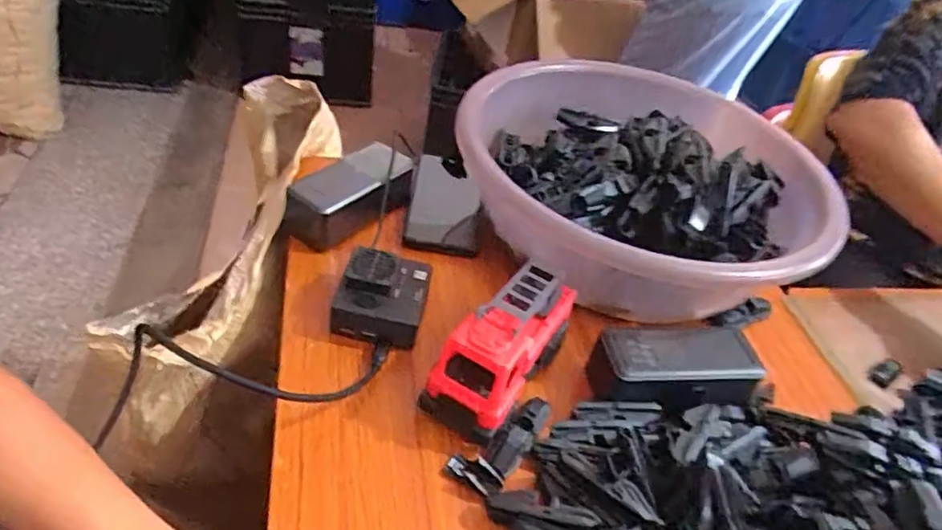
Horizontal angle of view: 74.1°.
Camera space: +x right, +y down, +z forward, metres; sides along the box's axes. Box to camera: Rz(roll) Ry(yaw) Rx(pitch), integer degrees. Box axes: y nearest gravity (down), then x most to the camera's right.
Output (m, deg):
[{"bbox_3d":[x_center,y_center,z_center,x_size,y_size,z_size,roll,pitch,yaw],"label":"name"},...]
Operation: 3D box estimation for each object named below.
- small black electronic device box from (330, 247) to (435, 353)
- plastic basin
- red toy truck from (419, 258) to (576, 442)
[{"bbox_3d":[-0.071,0.026,0.516,0.071,0.047,0.075,13,40,3],"label":"small black electronic device box"},{"bbox_3d":[0.182,-0.088,0.620,0.364,0.111,0.357,7,40,-6],"label":"plastic basin"},{"bbox_3d":[0.029,0.056,0.470,0.059,0.078,0.140,29,43,20],"label":"red toy truck"}]

